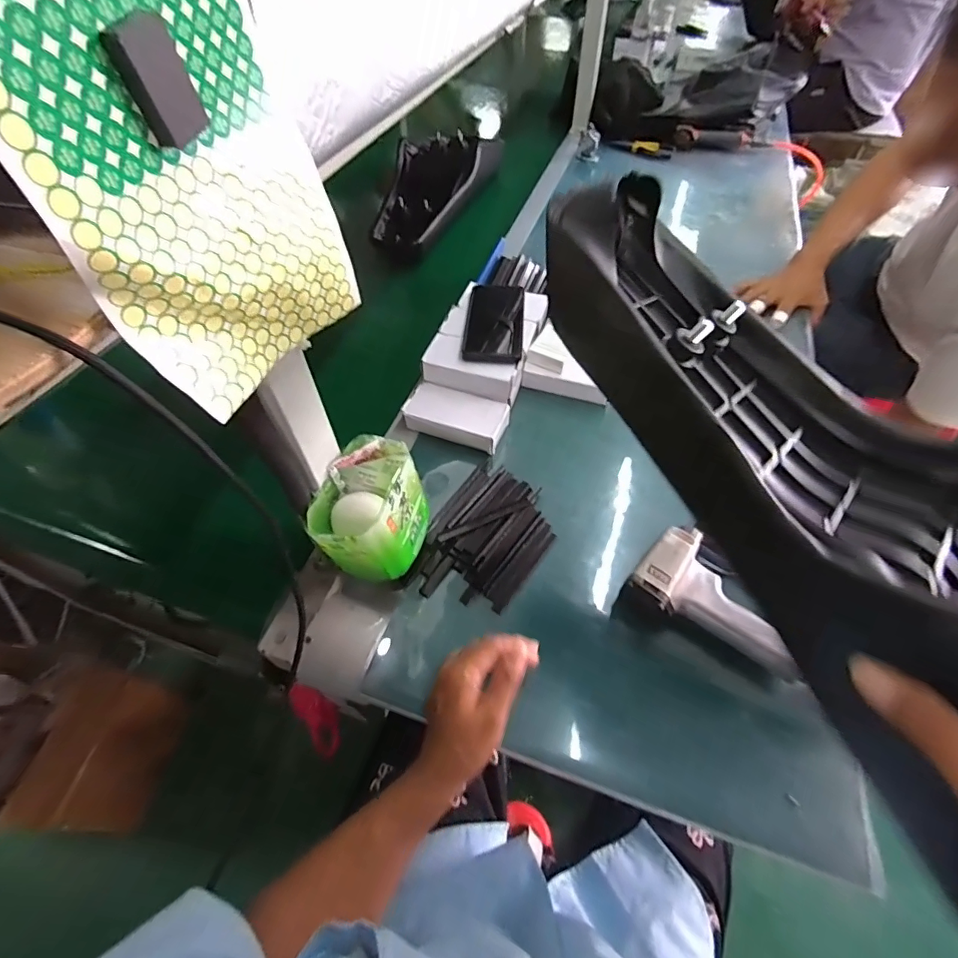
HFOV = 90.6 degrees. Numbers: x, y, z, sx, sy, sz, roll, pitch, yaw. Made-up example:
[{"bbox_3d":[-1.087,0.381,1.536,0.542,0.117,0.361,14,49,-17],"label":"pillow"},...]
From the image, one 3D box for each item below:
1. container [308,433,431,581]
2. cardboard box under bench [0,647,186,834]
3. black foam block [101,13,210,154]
[{"bbox_3d":[-0.097,0.031,0.443,0.083,0.089,0.111,18,56,13],"label":"container"},{"bbox_3d":[-0.838,0.466,0.868,0.445,0.332,0.249,7,54,6],"label":"cardboard box under bench"},{"bbox_3d":[-0.132,-0.164,0.197,0.010,0.039,0.026,16,56,12],"label":"black foam block"}]

